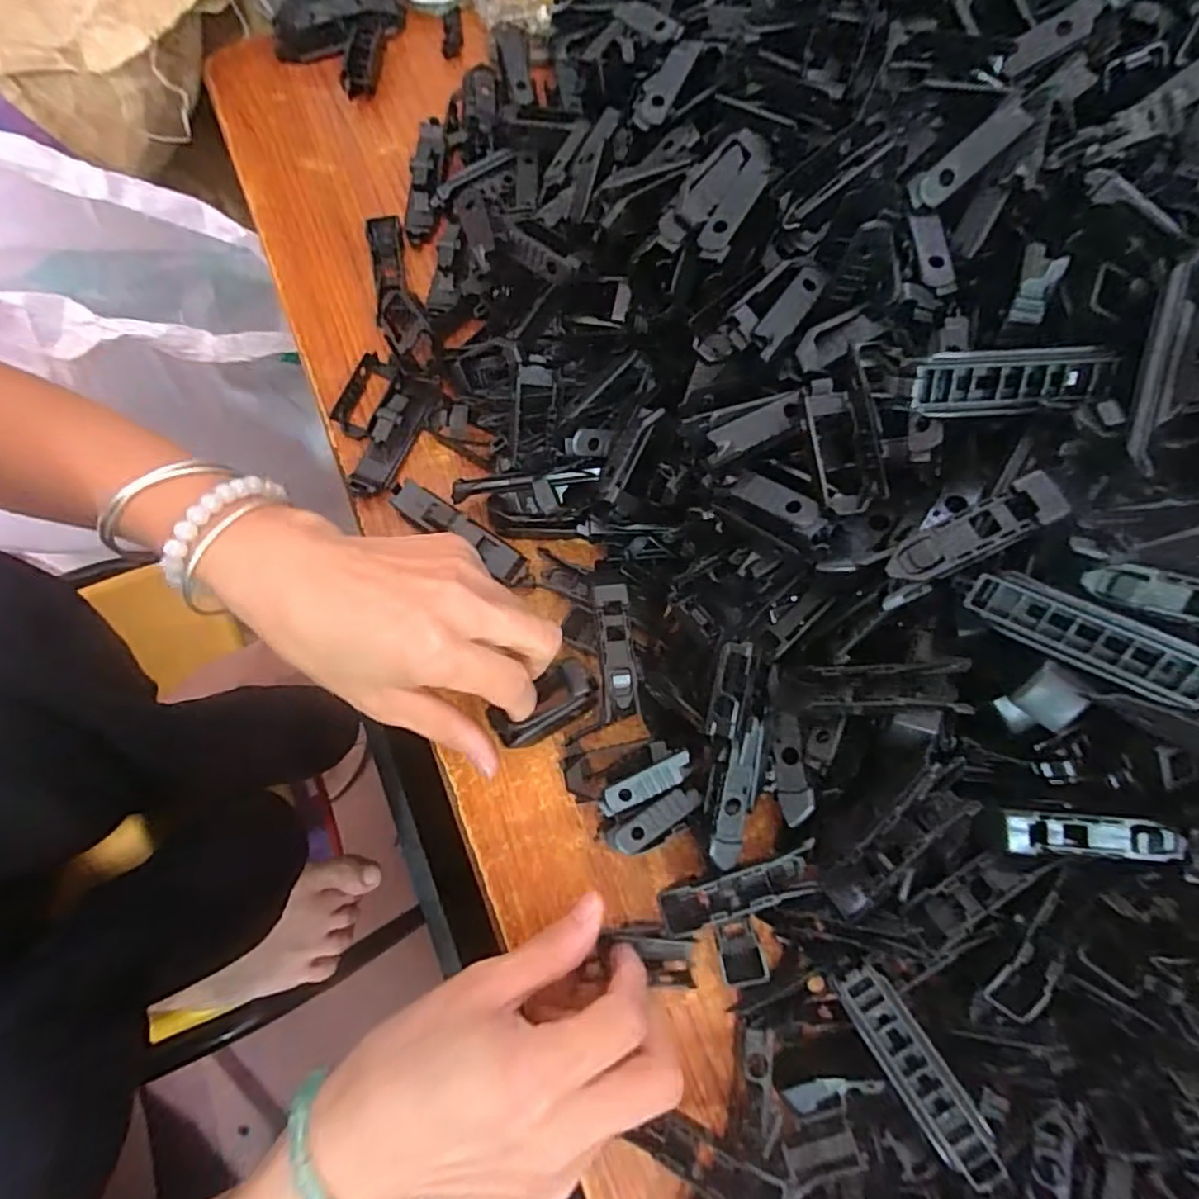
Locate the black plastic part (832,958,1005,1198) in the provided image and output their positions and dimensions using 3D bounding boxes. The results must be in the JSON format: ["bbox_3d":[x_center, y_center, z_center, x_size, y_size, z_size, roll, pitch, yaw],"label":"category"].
[{"bbox_3d":[0.117,0.173,0.236,0.020,0.013,0.074,-30,78,-8],"label":"black plastic part"}]

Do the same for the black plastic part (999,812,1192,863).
[{"bbox_3d":[0.170,0.082,0.222,0.051,0.008,0.014,-2,74,21],"label":"black plastic part"}]

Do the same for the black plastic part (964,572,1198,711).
[{"bbox_3d":[0.156,0.012,0.201,0.075,0.010,0.020,28,119,21],"label":"black plastic part"}]

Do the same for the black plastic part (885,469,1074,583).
[{"bbox_3d":[0.120,-0.021,0.205,0.054,0.004,0.016,-28,77,12],"label":"black plastic part"}]

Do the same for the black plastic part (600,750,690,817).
[{"bbox_3d":[0.020,0.079,0.273,0.044,0.004,0.013,-32,78,6],"label":"black plastic part"}]

